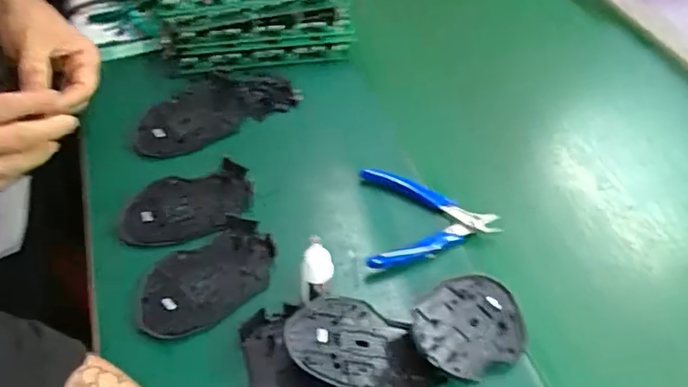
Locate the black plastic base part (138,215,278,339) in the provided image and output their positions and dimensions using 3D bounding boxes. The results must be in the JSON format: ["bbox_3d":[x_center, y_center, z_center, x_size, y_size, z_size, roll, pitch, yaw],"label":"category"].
[{"bbox_3d":[-0.109,0.066,0.446,0.115,0.009,0.072,-29,56,-27],"label":"black plastic base part"}]

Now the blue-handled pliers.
[{"bbox_3d":[0.076,0.026,0.493,0.118,0.025,0.106,1,48,-3],"label":"blue-handled pliers"}]

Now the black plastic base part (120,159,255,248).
[{"bbox_3d":[-0.136,0.010,0.489,0.110,0.011,0.076,-11,49,-14],"label":"black plastic base part"}]

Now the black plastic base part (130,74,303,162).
[{"bbox_3d":[-0.135,-0.088,0.578,0.167,0.016,0.082,-28,55,-26],"label":"black plastic base part"}]

